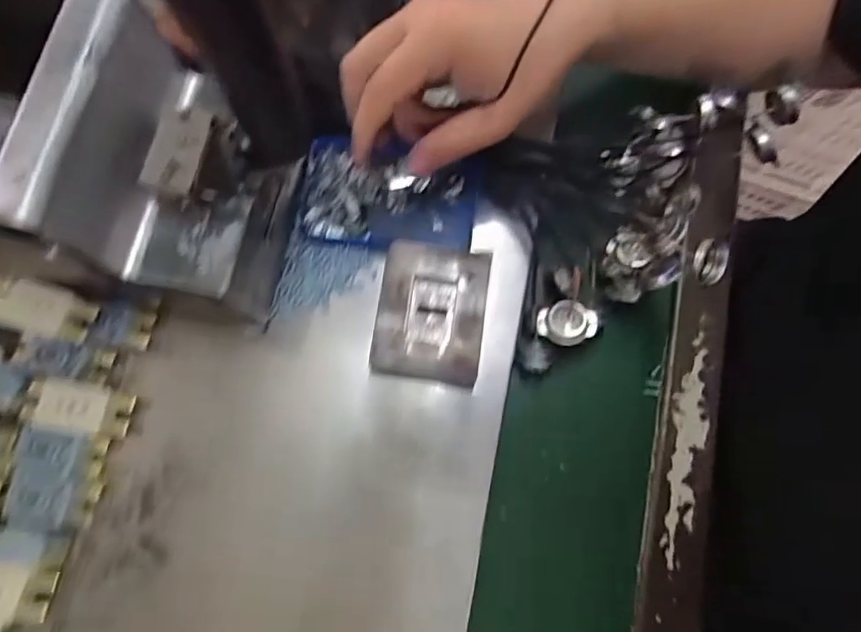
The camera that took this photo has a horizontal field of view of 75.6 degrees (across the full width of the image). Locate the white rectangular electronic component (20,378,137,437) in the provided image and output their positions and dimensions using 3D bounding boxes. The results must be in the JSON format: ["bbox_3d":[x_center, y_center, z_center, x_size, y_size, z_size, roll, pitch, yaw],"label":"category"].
[{"bbox_3d":[-0.210,0.054,0.331,0.057,0.024,0.028,8,78,1],"label":"white rectangular electronic component"}]

